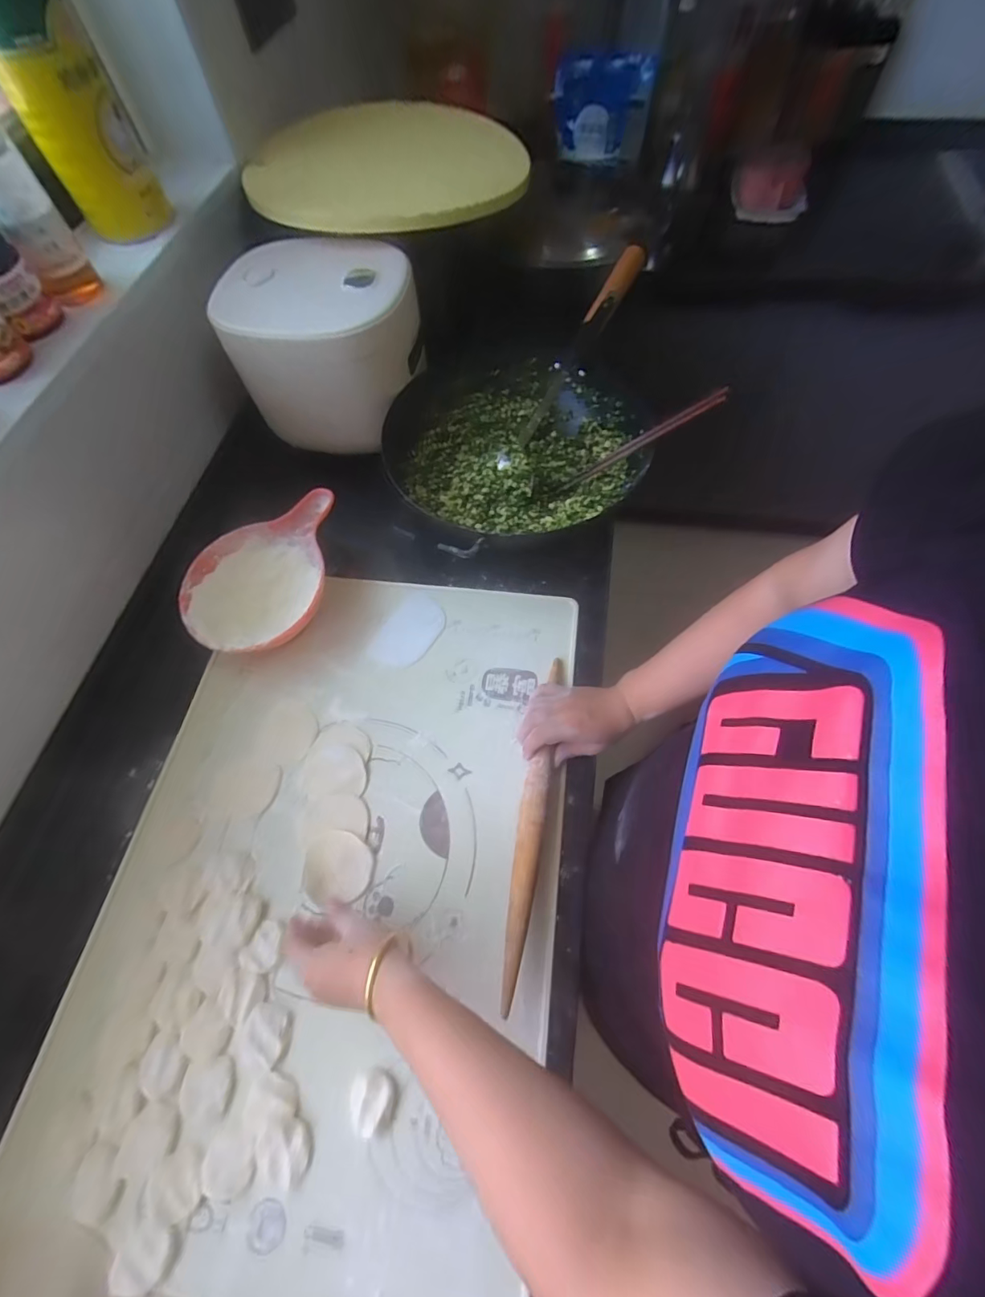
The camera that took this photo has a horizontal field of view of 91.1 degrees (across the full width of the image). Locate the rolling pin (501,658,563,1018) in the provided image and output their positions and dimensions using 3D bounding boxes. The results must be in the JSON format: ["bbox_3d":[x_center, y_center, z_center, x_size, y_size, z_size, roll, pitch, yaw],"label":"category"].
[{"bbox_3d":[0.042,0.156,0.479,0.025,0.021,0.328,9,63,8],"label":"rolling pin"}]

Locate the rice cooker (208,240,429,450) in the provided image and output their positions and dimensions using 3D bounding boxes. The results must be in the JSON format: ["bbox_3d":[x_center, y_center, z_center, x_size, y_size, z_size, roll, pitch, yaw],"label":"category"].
[{"bbox_3d":[-0.212,-0.391,0.648,0.226,0.180,0.179,12,64,9],"label":"rice cooker"}]

